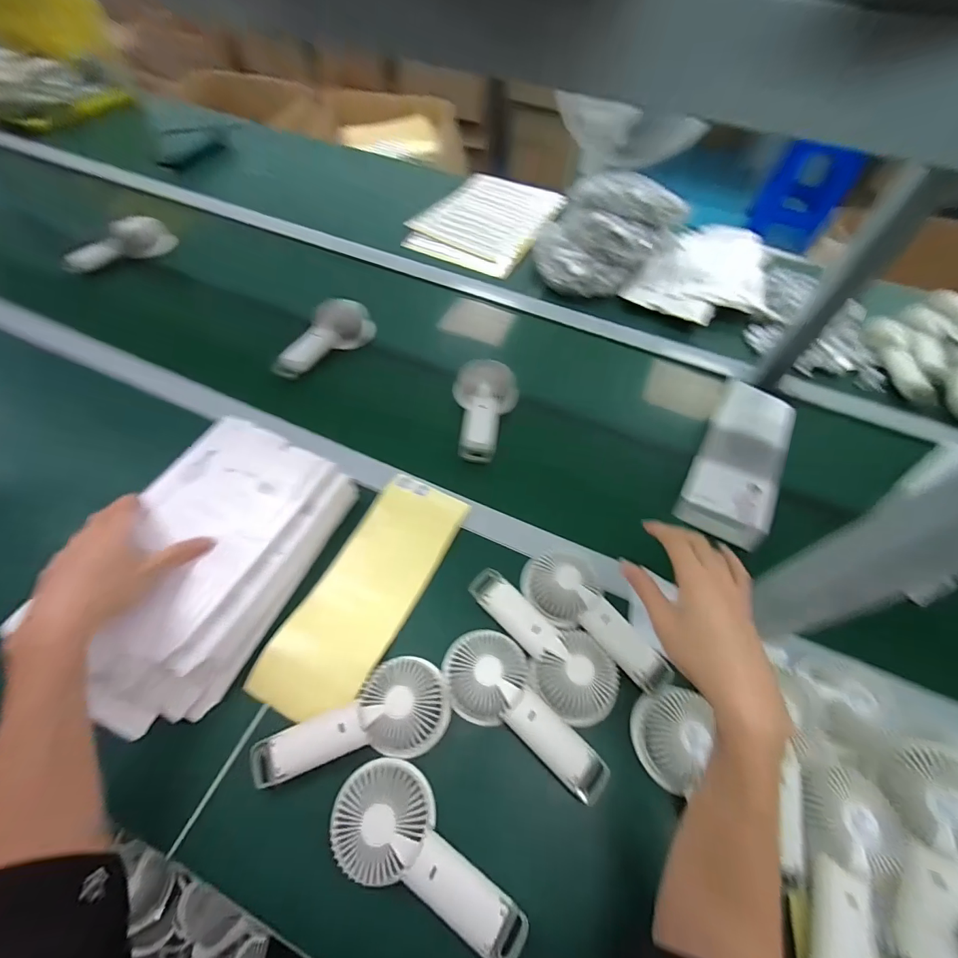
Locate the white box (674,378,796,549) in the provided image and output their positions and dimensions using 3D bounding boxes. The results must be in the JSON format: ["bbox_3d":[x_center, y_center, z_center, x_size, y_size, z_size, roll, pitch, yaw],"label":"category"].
[{"bbox_3d":[0.373,-0.043,0.600,0.117,0.050,0.262,27,61,15],"label":"white box"}]

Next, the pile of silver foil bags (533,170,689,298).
[{"bbox_3d":[0.229,-0.463,0.800,0.224,0.127,0.201,-34,64,-21],"label":"pile of silver foil bags"}]

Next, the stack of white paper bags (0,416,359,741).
[{"bbox_3d":[-0.300,0.092,0.468,0.179,0.085,0.311,23,60,13],"label":"stack of white paper bags"}]

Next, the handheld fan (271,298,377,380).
[{"bbox_3d":[-0.260,-0.222,0.718,0.059,0.083,0.190,33,62,18],"label":"handheld fan"}]

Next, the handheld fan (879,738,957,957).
[{"bbox_3d":[0.381,0.324,0.364,0.082,0.052,0.185,17,76,10],"label":"handheld fan"}]

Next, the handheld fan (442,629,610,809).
[{"bbox_3d":[0.047,0.229,0.434,0.185,0.042,0.083,32,62,18],"label":"handheld fan"}]

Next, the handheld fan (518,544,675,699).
[{"bbox_3d":[0.133,0.150,0.486,0.077,0.037,0.185,-40,66,-23],"label":"handheld fan"}]

